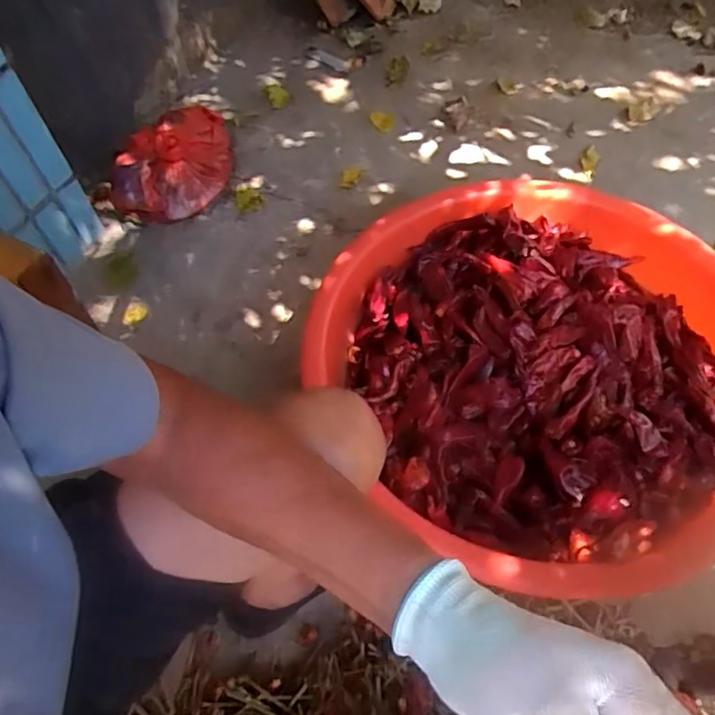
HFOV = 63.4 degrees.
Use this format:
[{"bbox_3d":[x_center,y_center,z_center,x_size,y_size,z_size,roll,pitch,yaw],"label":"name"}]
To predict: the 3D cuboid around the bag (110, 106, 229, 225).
[{"bbox_3d":[-0.379,-0.399,1.177,0.272,0.113,0.207,-25,60,-12],"label":"bag"}]

